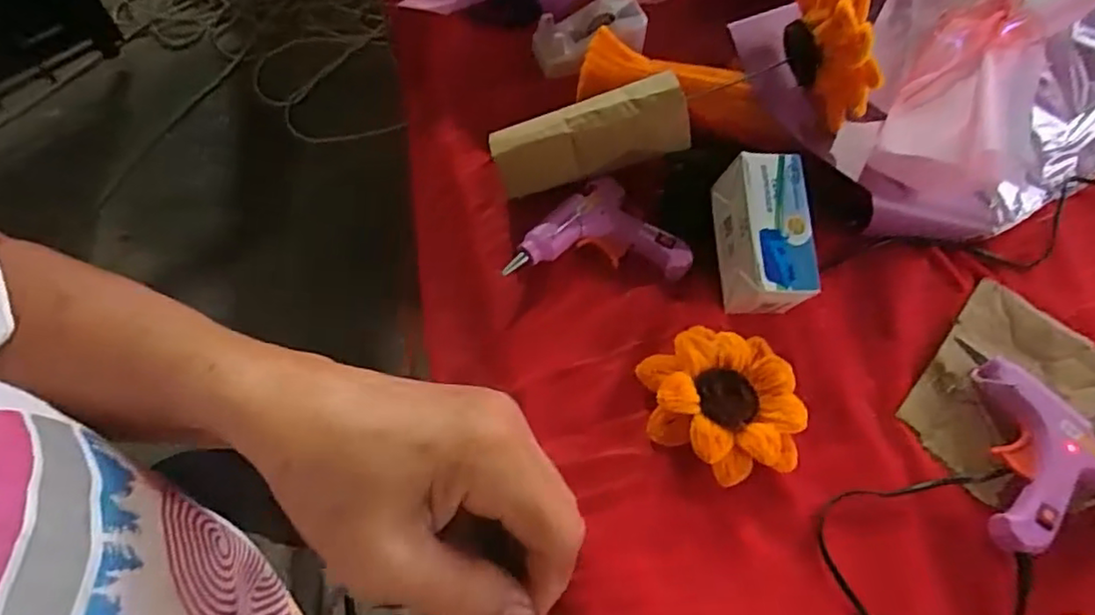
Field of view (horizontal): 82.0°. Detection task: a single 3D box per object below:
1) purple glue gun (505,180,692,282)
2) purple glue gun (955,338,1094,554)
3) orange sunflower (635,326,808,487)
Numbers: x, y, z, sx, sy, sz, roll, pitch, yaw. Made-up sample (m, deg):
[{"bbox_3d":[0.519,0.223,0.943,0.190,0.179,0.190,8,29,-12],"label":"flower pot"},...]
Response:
[{"bbox_3d":[0.041,-0.060,0.493,0.135,0.026,0.074,3,62,-1],"label":"purple glue gun"},{"bbox_3d":[0.325,0.093,0.413,0.076,0.029,0.137,11,62,4],"label":"purple glue gun"},{"bbox_3d":[0.117,0.064,0.425,0.098,0.028,0.100,-6,62,-6],"label":"orange sunflower"}]

